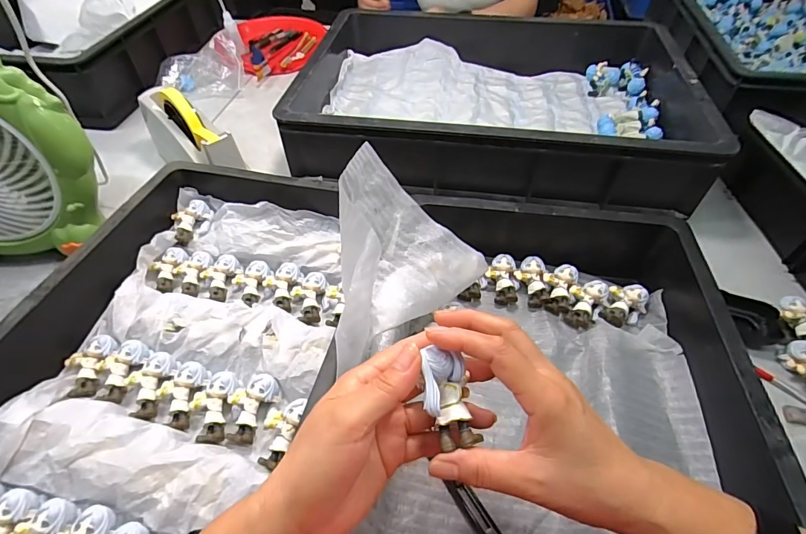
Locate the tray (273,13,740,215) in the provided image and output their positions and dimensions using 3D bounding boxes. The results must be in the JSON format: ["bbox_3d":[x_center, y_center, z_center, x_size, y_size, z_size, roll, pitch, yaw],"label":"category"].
[{"bbox_3d":[0.147,-0.299,0.668,0.564,0.113,0.446,7,49,7],"label":"tray"}]

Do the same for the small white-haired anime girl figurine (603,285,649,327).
[{"bbox_3d":[0.249,0.043,0.464,0.040,0.021,0.063,34,57,26],"label":"small white-haired anime girl figurine"}]

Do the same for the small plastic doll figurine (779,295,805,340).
[{"bbox_3d":[0.431,0.057,0.446,0.022,0.019,0.060,-3,49,-2],"label":"small plastic doll figurine"}]

